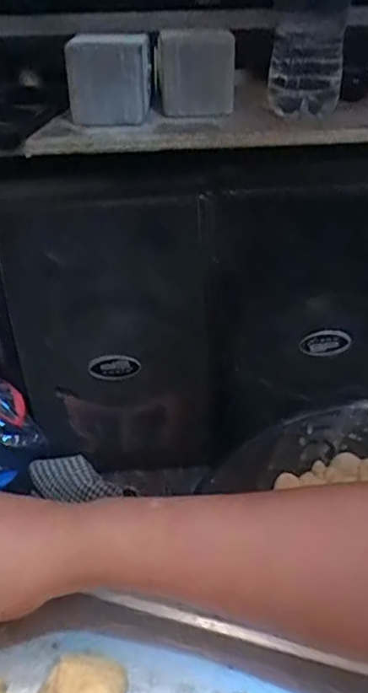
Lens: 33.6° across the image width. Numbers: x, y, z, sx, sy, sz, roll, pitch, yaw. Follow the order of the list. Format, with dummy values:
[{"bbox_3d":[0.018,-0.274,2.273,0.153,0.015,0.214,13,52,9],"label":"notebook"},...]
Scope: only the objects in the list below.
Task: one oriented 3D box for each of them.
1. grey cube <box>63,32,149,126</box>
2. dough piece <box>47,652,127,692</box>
[{"bbox_3d":[-0.081,-0.293,0.660,0.089,0.081,0.065,-4,38,-2],"label":"grey cube"},{"bbox_3d":[-0.055,0.193,0.338,0.042,0.019,0.042,-1,38,1],"label":"dough piece"}]

